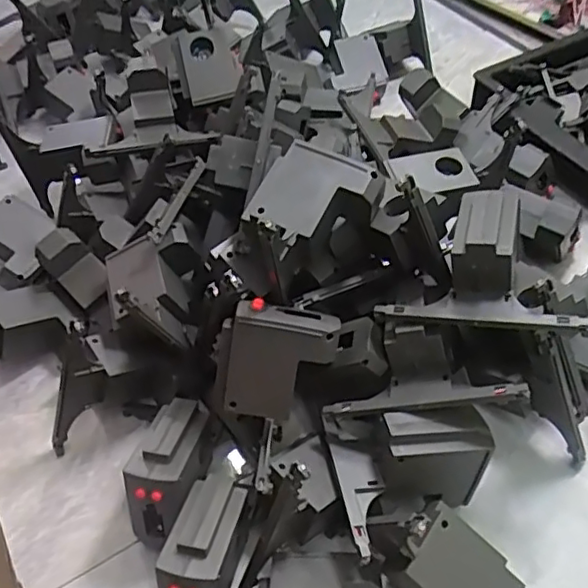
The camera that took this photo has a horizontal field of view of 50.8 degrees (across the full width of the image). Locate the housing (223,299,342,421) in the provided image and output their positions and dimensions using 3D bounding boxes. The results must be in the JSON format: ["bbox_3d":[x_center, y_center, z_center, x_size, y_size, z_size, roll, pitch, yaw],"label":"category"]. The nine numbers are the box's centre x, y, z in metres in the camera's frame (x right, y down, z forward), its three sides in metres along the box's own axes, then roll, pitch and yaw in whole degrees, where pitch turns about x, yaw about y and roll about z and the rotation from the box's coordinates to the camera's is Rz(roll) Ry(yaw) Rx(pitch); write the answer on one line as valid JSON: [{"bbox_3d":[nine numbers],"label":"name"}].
[{"bbox_3d":[-0.011,0.049,0.442,0.070,0.078,0.022,10,14,-3],"label":"housing"}]

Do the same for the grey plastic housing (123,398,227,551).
[{"bbox_3d":[-0.090,0.133,0.465,0.043,0.080,0.103,7,51,9],"label":"grey plastic housing"}]

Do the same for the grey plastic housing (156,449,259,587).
[{"bbox_3d":[-0.057,0.178,0.426,0.047,0.080,0.103,10,52,12],"label":"grey plastic housing"}]

